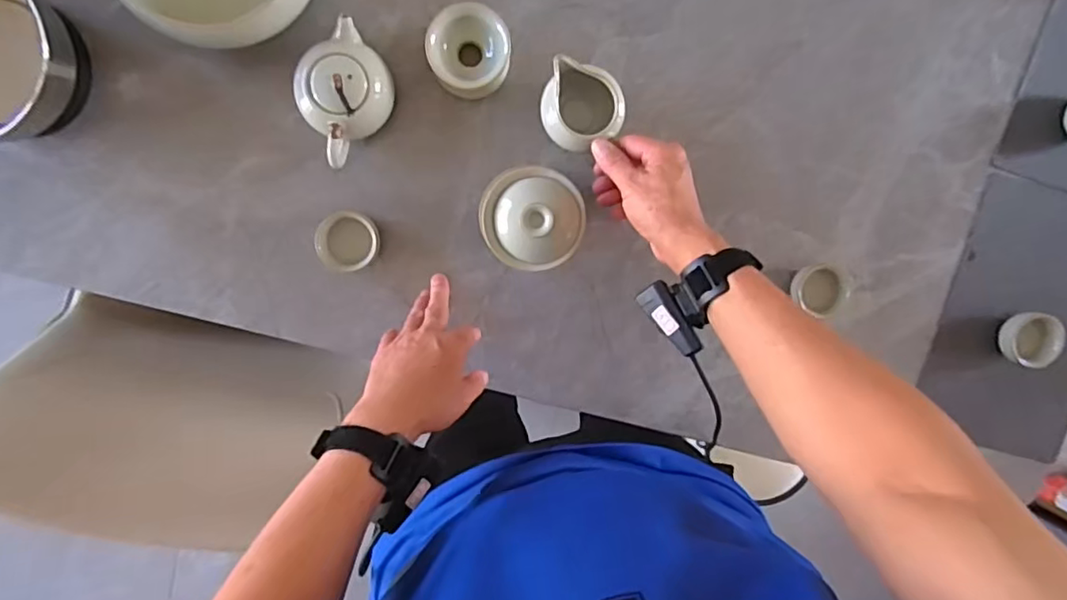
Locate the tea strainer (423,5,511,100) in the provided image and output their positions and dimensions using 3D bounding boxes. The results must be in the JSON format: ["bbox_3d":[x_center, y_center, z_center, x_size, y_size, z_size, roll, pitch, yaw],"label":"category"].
[{"bbox_3d":[-0.061,-0.237,0.584,0.075,0.045,0.074,-3,100,-2],"label":"tea strainer"}]

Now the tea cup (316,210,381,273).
[{"bbox_3d":[-0.183,-0.059,0.609,0.057,0.033,0.058,0,100,-2],"label":"tea cup"}]

